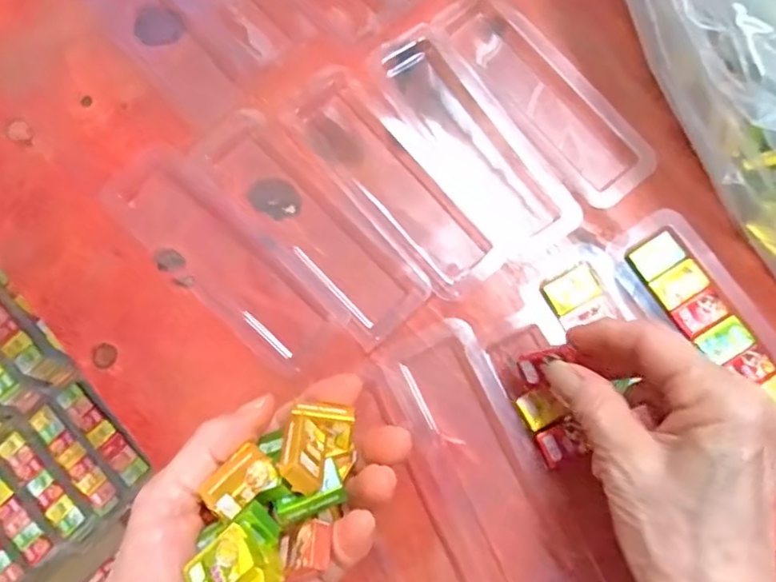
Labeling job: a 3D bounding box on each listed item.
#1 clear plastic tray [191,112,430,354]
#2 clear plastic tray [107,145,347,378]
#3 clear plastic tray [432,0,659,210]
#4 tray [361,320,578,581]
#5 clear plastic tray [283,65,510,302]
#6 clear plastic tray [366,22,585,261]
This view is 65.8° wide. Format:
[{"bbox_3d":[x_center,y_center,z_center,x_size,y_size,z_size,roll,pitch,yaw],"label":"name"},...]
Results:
[{"bbox_3d":[-0.040,-0.035,0.305,0.047,0.010,0.139,-43,80,-8],"label":"clear plastic tray"},{"bbox_3d":[-0.083,-0.016,0.302,0.137,0.012,0.045,43,81,9],"label":"clear plastic tray"},{"bbox_3d":[0.085,-0.108,0.322,0.046,0.008,0.139,-37,80,-8],"label":"clear plastic tray"},{"bbox_3d":[0.025,0.094,0.280,0.086,0.012,0.139,-22,78,-5],"label":"tray"},{"bbox_3d":[0.003,-0.057,0.310,0.044,0.009,0.136,-40,80,-8],"label":"clear plastic tray"},{"bbox_3d":[0.043,-0.080,0.316,0.053,0.009,0.137,-36,79,-7],"label":"clear plastic tray"}]

